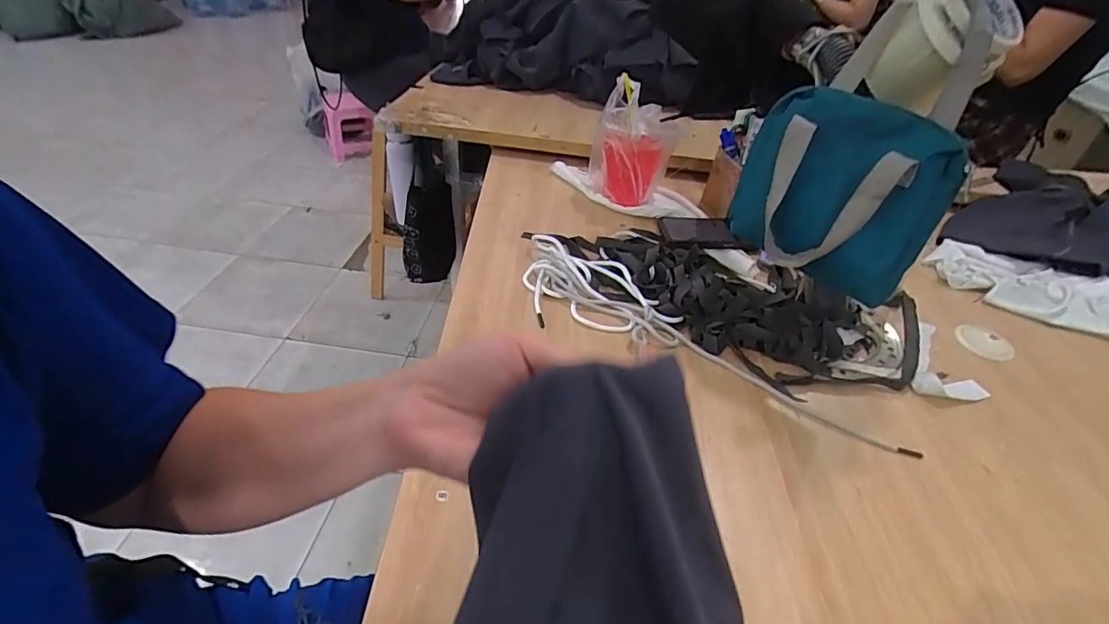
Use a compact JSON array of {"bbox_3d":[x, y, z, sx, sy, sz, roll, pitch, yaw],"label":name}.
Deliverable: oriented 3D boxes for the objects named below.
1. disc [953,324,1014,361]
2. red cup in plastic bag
[{"bbox_3d":[0.566,0.040,0.679,0.065,0.004,0.065,3,39,-2],"label":"disc"},{"bbox_3d":[0.129,-0.282,0.859,0.130,0.176,0.110,8,39,5],"label":"red cup in plastic bag"}]

